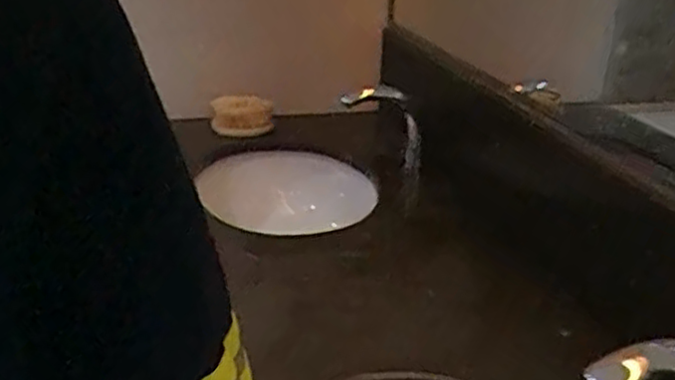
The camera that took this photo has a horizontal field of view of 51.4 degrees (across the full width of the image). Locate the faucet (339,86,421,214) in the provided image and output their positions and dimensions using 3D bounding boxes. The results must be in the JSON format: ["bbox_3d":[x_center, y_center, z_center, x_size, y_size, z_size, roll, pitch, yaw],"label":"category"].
[{"bbox_3d":[0.078,-0.087,1.332,0.045,0.225,0.189,-20,31,-41],"label":"faucet"}]

